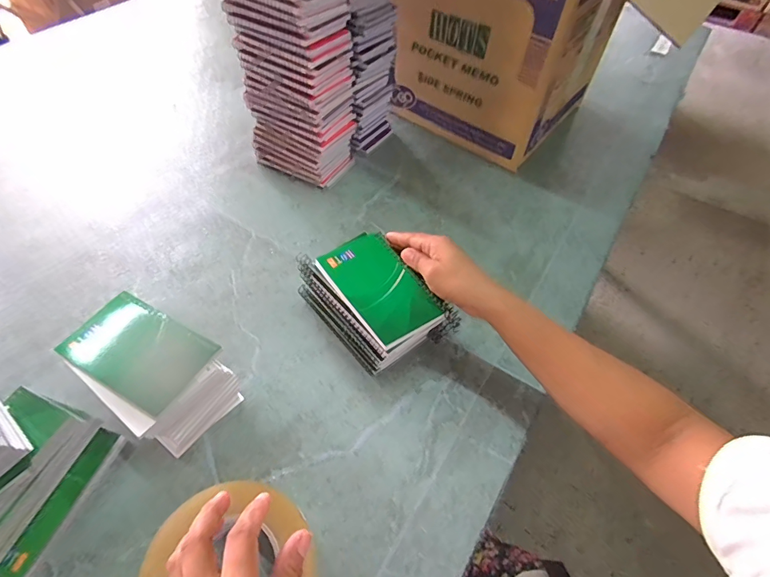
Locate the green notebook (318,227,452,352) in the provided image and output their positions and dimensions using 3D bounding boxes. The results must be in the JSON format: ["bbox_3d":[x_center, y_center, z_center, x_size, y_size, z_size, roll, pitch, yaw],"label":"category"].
[{"bbox_3d":[-0.006,-0.004,0.451,0.083,0.009,0.133,-30,60,-22],"label":"green notebook"}]

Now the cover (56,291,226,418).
[{"bbox_3d":[-0.232,0.056,0.400,0.131,0.009,0.078,27,56,15],"label":"cover"}]

